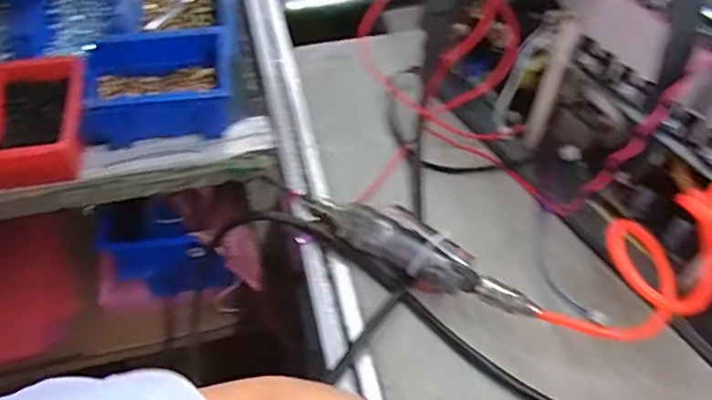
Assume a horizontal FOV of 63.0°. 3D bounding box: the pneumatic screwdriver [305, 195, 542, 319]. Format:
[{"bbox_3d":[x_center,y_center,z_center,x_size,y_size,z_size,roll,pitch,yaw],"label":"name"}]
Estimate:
[{"bbox_3d":[0.051,0.048,0.548,0.240,0.058,0.042,27,58,18],"label":"pneumatic screwdriver"}]

